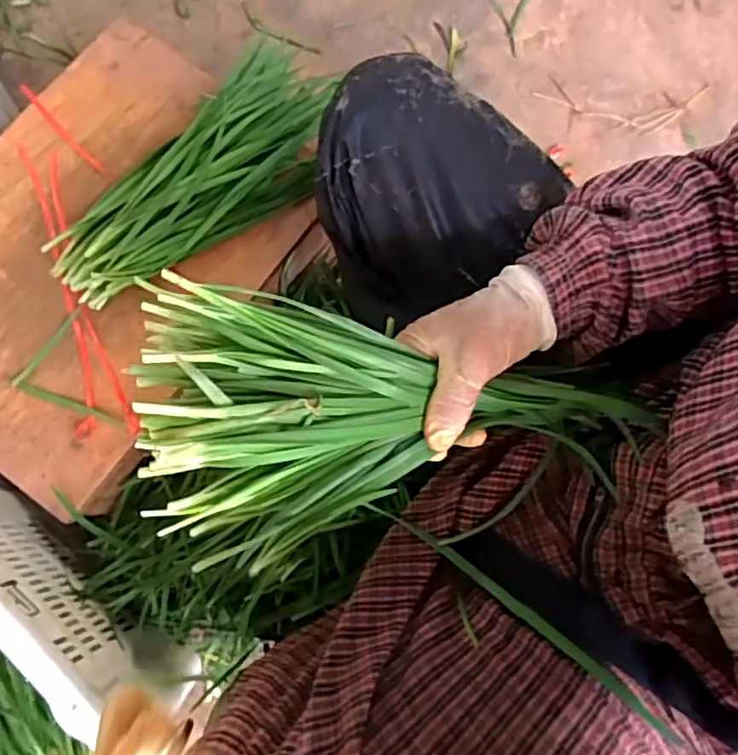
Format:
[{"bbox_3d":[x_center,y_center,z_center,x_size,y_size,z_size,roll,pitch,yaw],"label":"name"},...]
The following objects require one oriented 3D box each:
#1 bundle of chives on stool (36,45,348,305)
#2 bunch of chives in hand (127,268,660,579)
[{"bbox_3d":[-0.167,-0.203,0.630,0.151,0.050,0.341,40,82,6],"label":"bundle of chives on stool"},{"bbox_3d":[0.018,0.041,0.385,0.322,0.127,0.164,9,80,1],"label":"bunch of chives in hand"}]

